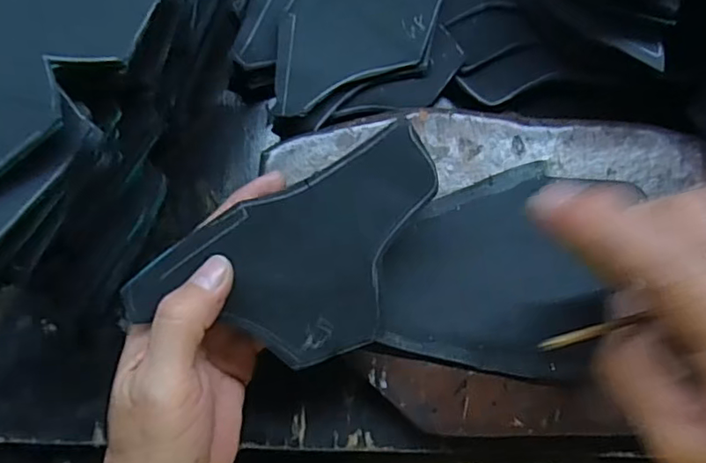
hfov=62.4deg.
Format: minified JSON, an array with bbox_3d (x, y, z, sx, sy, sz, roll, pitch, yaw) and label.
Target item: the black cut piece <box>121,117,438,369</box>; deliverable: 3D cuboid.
[{"bbox_3d":[-0.017,0.018,0.260,0.141,0.015,0.079,-29,101,-11],"label":"black cut piece"}]

